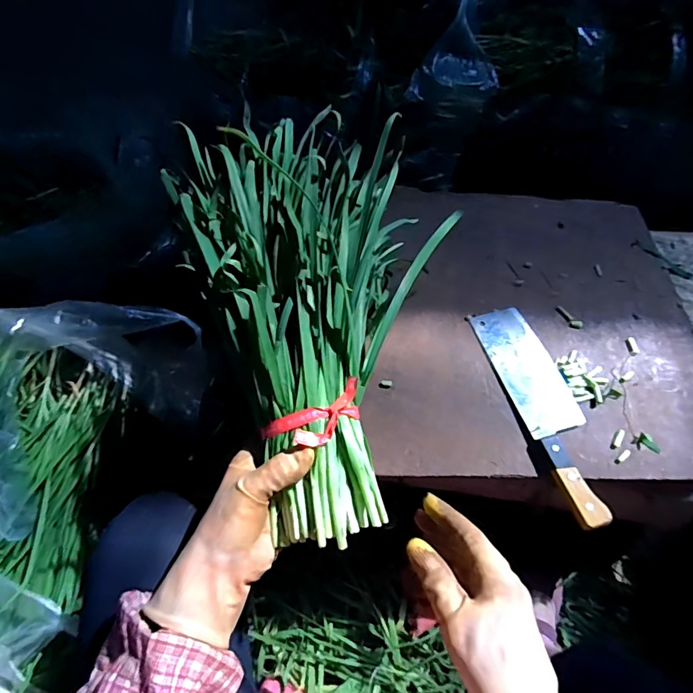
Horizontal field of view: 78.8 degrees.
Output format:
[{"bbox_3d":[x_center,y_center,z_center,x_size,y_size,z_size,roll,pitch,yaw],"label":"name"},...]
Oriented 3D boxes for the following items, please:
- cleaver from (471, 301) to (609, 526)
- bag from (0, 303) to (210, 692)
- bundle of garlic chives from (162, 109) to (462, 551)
[{"bbox_3d":[0.234,0.063,0.494,0.069,0.014,0.269,-14,61,-7],"label":"cleaver"},{"bbox_3d":[-0.460,0.192,0.594,0.362,0.195,0.556,4,60,4],"label":"bag"},{"bbox_3d":[-0.038,-0.039,0.386,0.220,0.104,0.400,-8,73,-3],"label":"bundle of garlic chives"}]

